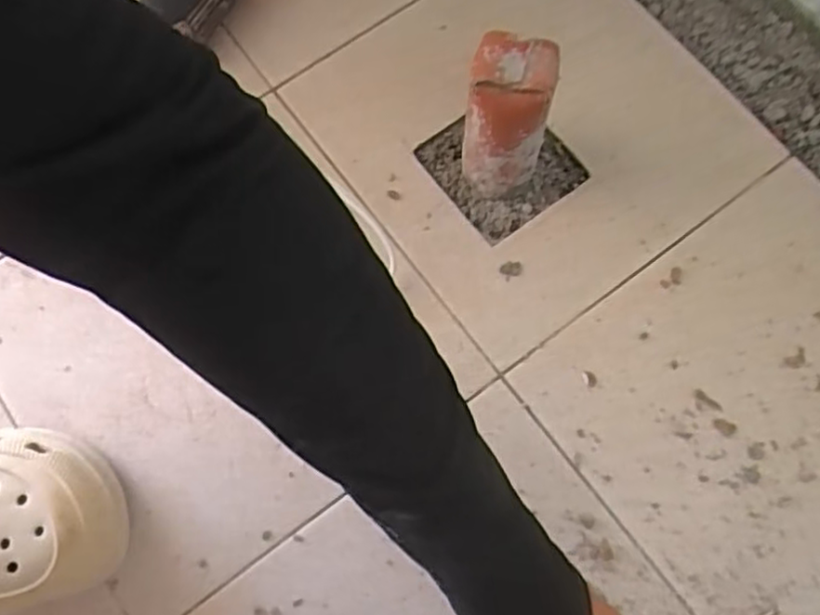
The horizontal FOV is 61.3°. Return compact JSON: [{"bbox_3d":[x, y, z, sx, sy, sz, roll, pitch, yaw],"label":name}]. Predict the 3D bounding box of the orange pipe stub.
[{"bbox_3d":[0.067,-0.129,0.489,0.054,0.131,0.048,11,74,4],"label":"orange pipe stub"}]

